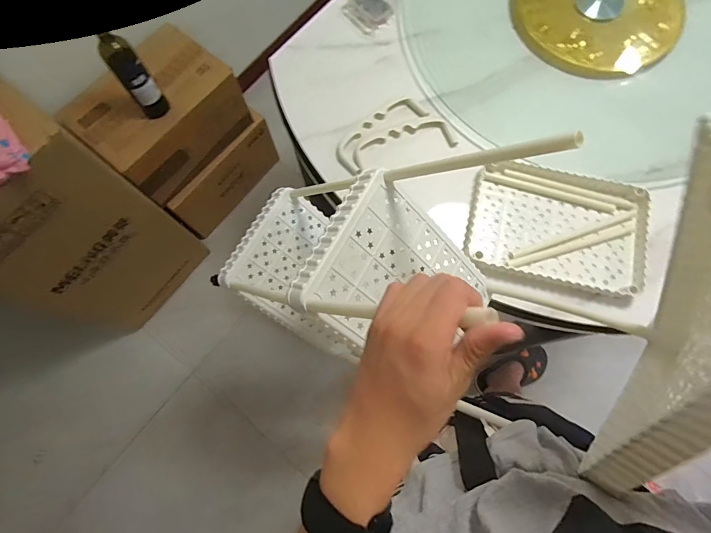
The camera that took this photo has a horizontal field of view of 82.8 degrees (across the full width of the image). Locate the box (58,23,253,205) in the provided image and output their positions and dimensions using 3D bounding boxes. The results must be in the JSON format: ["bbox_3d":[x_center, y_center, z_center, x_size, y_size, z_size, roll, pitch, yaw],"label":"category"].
[{"bbox_3d":[-0.584,-0.455,1.233,0.288,0.222,0.420,37,78,10],"label":"box"}]

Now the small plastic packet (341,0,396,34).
[{"bbox_3d":[0.028,-0.538,0.831,0.086,0.022,0.100,-43,78,-10],"label":"small plastic packet"}]

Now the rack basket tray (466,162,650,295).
[{"bbox_3d":[0.349,-0.067,0.690,0.293,0.034,0.194,13,75,4],"label":"rack basket tray"}]

